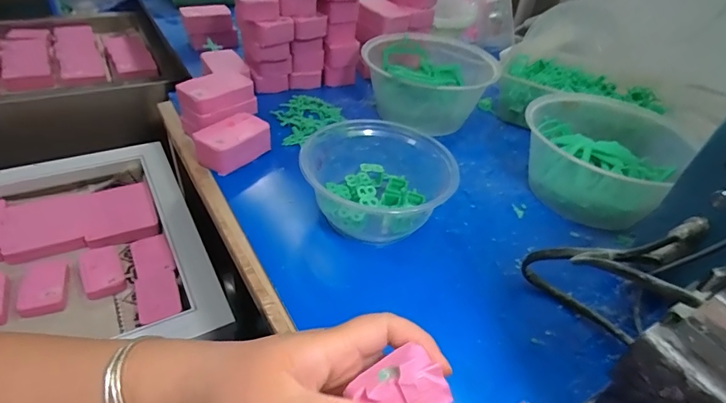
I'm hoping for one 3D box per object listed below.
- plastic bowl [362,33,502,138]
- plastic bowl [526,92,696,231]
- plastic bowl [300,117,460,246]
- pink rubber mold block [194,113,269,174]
[{"bbox_3d":[0.089,-0.167,0.578,0.147,0.078,0.162,24,42,20],"label":"plastic bowl"},{"bbox_3d":[0.247,-0.047,0.457,0.144,0.077,0.156,4,39,-3],"label":"plastic bowl"},{"bbox_3d":[0.015,-0.025,0.407,0.130,0.061,0.122,14,40,8],"label":"plastic bowl"},{"bbox_3d":[-0.137,-0.062,0.451,0.046,0.034,0.071,29,44,25],"label":"pink rubber mold block"}]

